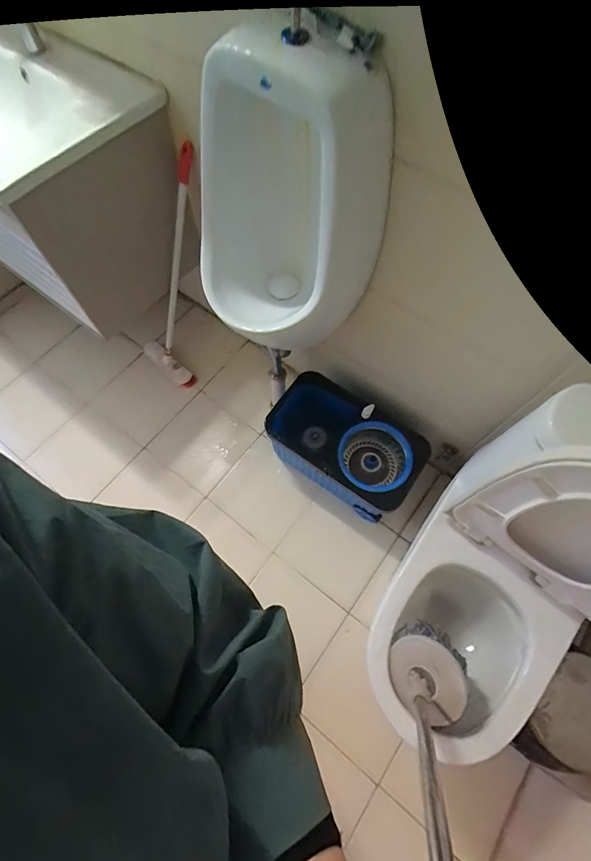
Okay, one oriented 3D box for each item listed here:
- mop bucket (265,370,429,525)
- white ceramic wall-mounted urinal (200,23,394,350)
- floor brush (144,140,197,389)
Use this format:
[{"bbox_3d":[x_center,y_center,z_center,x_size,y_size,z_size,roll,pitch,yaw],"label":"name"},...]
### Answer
[{"bbox_3d":[0.152,0.048,1.239,0.458,0.227,0.272,33,70,12],"label":"mop bucket"},{"bbox_3d":[-0.033,-0.410,0.849,0.340,0.612,0.317,-27,70,-12],"label":"white ceramic wall-mounted urinal"},{"bbox_3d":[-0.377,-0.459,1.210,0.088,0.782,0.213,-30,69,-36],"label":"floor brush"}]

